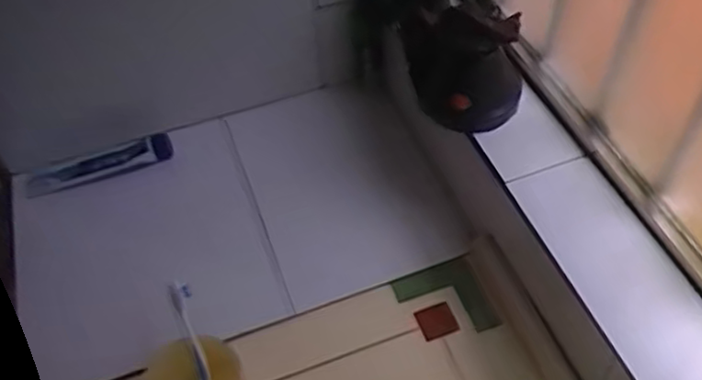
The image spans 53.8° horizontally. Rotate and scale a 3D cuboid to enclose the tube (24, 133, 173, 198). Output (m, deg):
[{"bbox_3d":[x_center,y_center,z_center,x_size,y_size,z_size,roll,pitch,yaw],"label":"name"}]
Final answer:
[{"bbox_3d":[-0.311,-0.032,0.853,0.176,0.033,0.032,-14,52,-9],"label":"tube"}]

